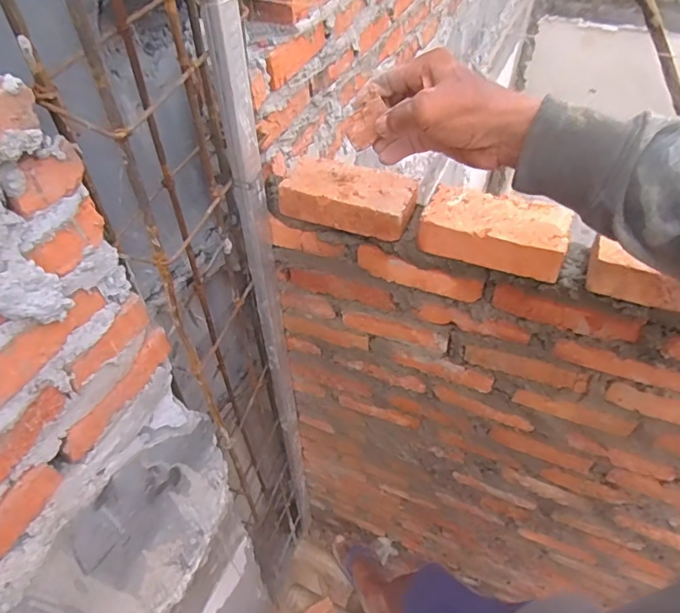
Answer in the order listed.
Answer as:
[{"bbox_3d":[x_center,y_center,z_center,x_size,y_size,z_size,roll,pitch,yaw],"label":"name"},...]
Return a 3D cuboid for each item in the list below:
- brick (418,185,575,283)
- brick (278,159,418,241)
[{"bbox_3d":[0.170,-0.086,0.555,0.152,0.042,0.080,16,51,15],"label":"brick"},{"bbox_3d":[0.012,-0.133,0.603,0.155,0.037,0.079,16,51,15],"label":"brick"}]

